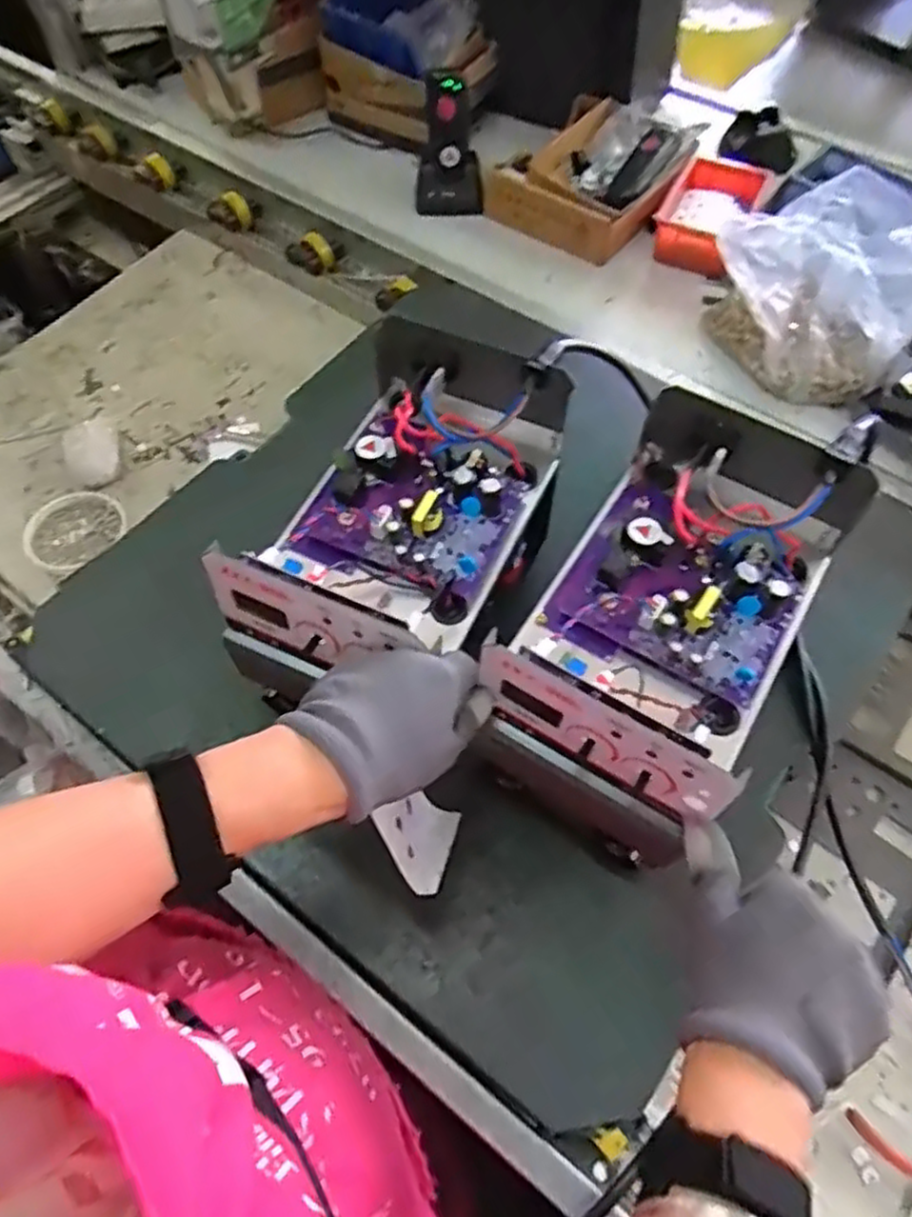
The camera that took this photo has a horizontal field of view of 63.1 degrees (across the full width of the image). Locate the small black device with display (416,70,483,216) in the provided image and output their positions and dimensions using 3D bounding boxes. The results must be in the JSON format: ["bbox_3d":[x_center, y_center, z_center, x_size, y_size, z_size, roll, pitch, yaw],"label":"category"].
[{"bbox_3d":[-0.012,-0.547,0.881,0.081,0.144,0.053,-3,31,-1],"label":"small black device with display"}]

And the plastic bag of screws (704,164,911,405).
[{"bbox_3d":[0.336,-0.289,0.687,0.191,0.191,0.094,30,65,17],"label":"plastic bag of screws"}]

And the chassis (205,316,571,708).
[{"bbox_3d":[-0.037,-0.063,0.506,0.146,0.098,0.249,23,64,14],"label":"chassis"}]

